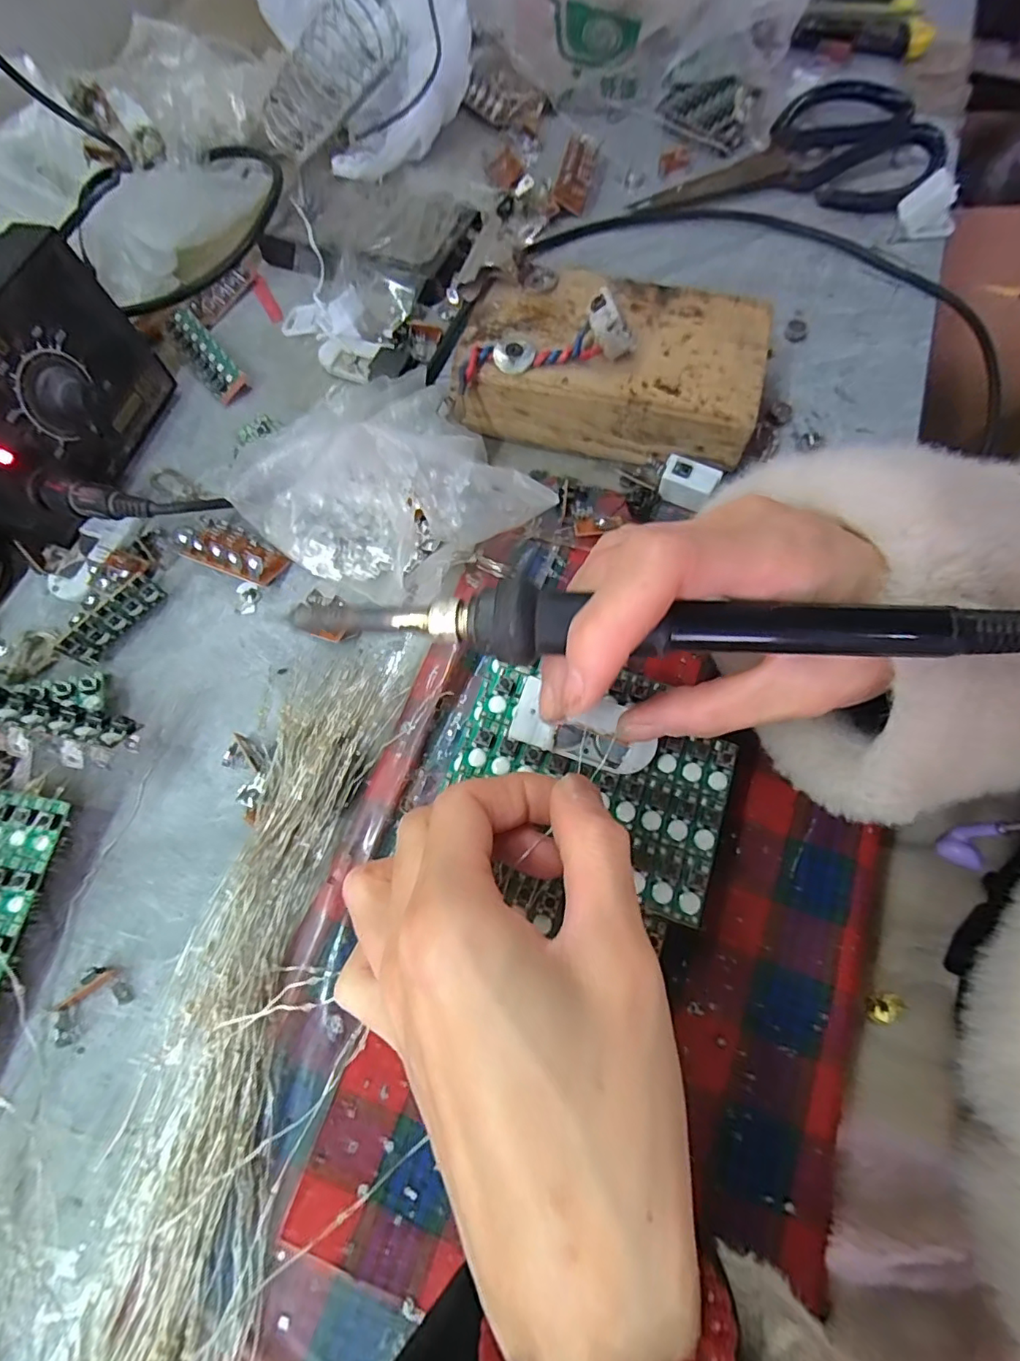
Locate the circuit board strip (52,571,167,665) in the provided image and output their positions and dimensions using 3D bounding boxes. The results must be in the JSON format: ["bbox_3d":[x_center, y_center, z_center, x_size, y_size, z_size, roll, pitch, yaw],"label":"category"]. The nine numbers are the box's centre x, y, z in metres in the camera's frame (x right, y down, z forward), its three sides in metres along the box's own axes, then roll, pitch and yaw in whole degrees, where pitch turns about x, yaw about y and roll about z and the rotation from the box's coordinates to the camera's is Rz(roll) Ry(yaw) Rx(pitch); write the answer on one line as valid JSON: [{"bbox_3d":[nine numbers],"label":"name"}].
[{"bbox_3d":[-0.177,-0.027,0.252,0.009,0.021,0.046,35,75,13],"label":"circuit board strip"}]

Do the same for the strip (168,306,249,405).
[{"bbox_3d":[-0.172,-0.183,0.315,0.019,0.010,0.070,-39,74,-11],"label":"strip"}]

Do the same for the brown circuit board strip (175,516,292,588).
[{"bbox_3d":[-0.134,-0.063,0.266,0.055,0.015,0.023,20,72,8],"label":"brown circuit board strip"}]

